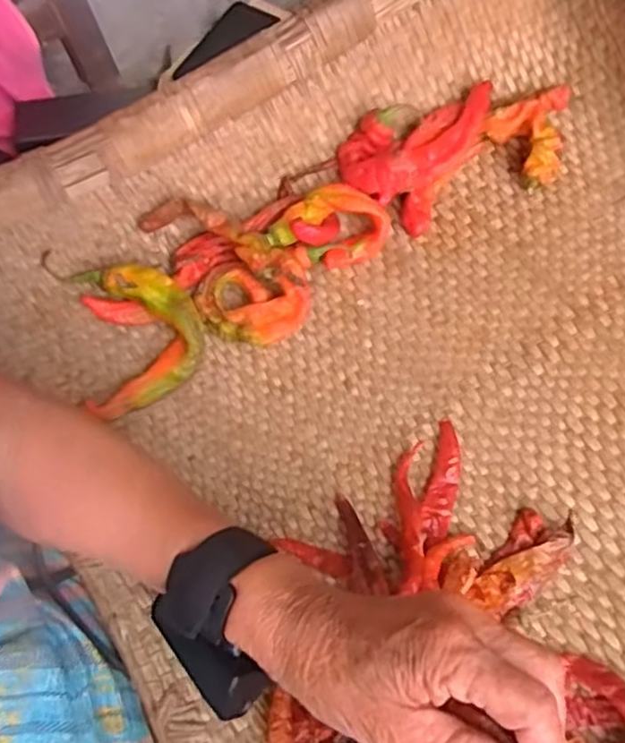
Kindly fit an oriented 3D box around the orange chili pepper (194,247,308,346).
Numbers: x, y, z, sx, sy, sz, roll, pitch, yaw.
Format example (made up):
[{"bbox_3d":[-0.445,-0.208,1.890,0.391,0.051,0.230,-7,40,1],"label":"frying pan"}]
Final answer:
[{"bbox_3d":[-0.043,-0.053,0.504,0.082,0.034,0.064,-8,65,0],"label":"orange chili pepper"}]

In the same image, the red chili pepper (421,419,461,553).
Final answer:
[{"bbox_3d":[0.085,0.074,0.448,0.018,0.011,0.086,13,67,9],"label":"red chili pepper"}]

